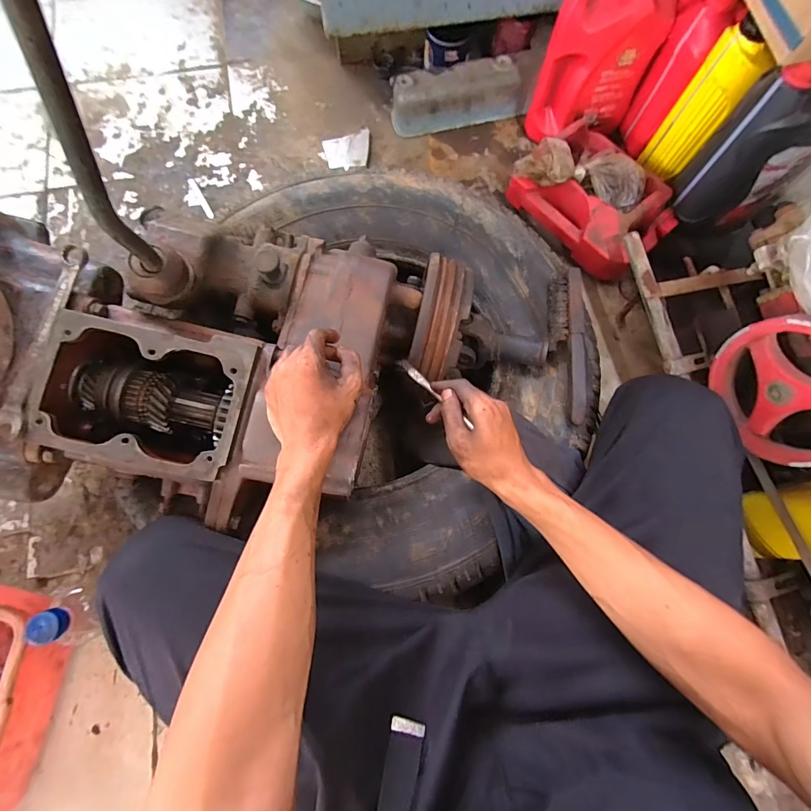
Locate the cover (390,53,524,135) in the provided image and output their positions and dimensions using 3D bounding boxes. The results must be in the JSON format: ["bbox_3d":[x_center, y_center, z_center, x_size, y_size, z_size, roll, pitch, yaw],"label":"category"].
[{"bbox_3d":[0.113,-0.675,0.861,0.279,0.101,0.080,-16,75,-6],"label":"cover"}]

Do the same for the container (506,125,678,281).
[{"bbox_3d":[0.361,-0.393,0.756,0.202,0.078,0.277,-36,78,-10],"label":"container"}]

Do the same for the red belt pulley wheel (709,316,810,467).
[{"bbox_3d":[0.478,-0.018,0.495,0.028,0.168,0.184,-15,75,-6],"label":"red belt pulley wheel"}]

